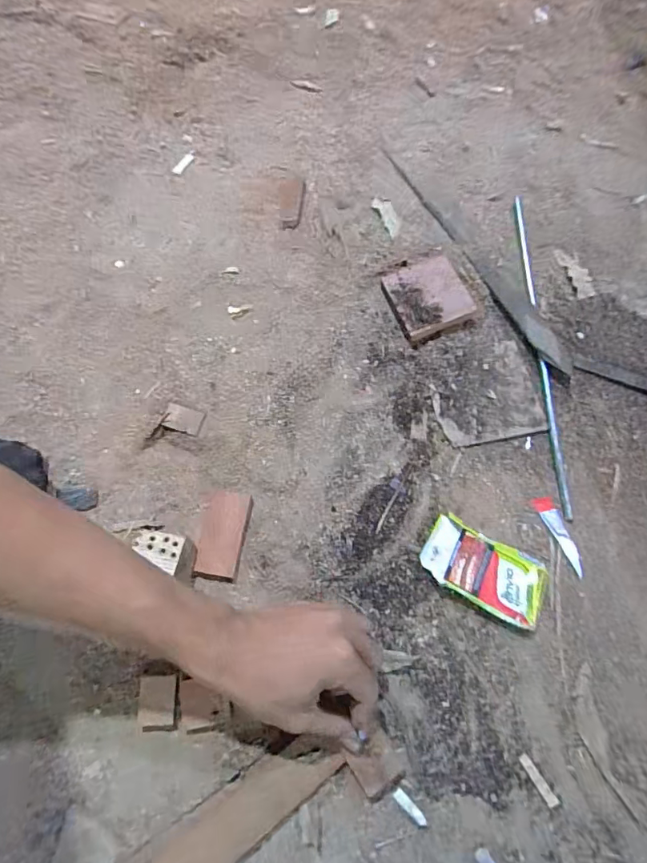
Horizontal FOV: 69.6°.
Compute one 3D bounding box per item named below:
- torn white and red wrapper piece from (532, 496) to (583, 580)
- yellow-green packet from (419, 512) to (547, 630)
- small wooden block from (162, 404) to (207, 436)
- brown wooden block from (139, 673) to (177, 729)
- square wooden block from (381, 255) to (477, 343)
[{"bbox_3d":[0.223,0.095,0.433,0.018,0.010,0.075,-20,70,-6],"label":"torn white and red wrapper piece"},{"bbox_3d":[0.143,0.123,0.415,0.108,0.019,0.060,28,72,11],"label":"yellow-green packet"},{"bbox_3d":[-0.137,-0.012,0.457,0.035,0.004,0.025,17,76,-7],"label":"small wooden block"},{"bbox_3d":[-0.137,0.221,0.382,0.030,0.004,0.036,-4,69,0],"label":"brown wooden block"},{"bbox_3d":[0.113,-0.150,0.509,0.084,0.016,0.086,-20,70,-7],"label":"square wooden block"}]

